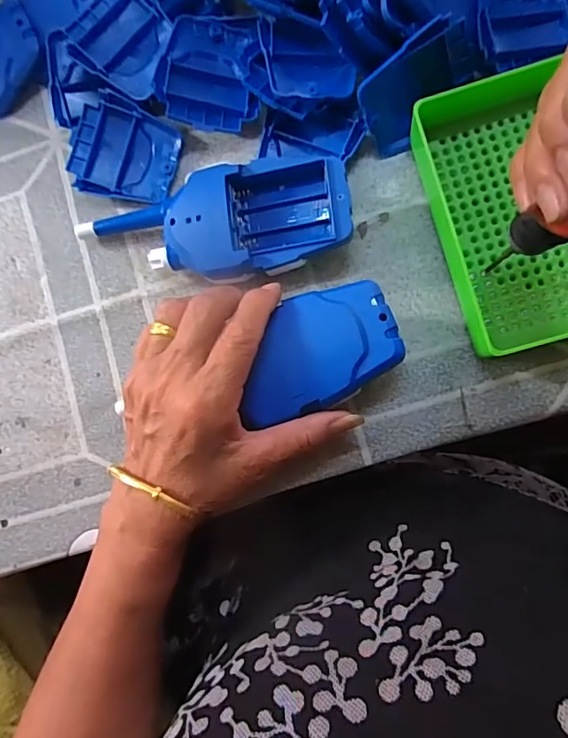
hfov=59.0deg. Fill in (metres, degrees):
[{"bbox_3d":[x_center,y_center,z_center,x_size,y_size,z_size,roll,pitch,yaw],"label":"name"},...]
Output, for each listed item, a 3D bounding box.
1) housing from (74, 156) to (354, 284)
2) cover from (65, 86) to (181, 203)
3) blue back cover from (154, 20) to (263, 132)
[{"bbox_3d":[-0.039,-0.080,0.294,0.152,0.033,0.062,-12,87,5],"label":"housing"},{"bbox_3d":[-0.098,-0.133,0.310,0.063,0.016,0.057,17,90,6],"label":"cover"},{"bbox_3d":[-0.043,-0.177,0.296,0.056,0.013,0.068,5,84,-13],"label":"blue back cover"}]

